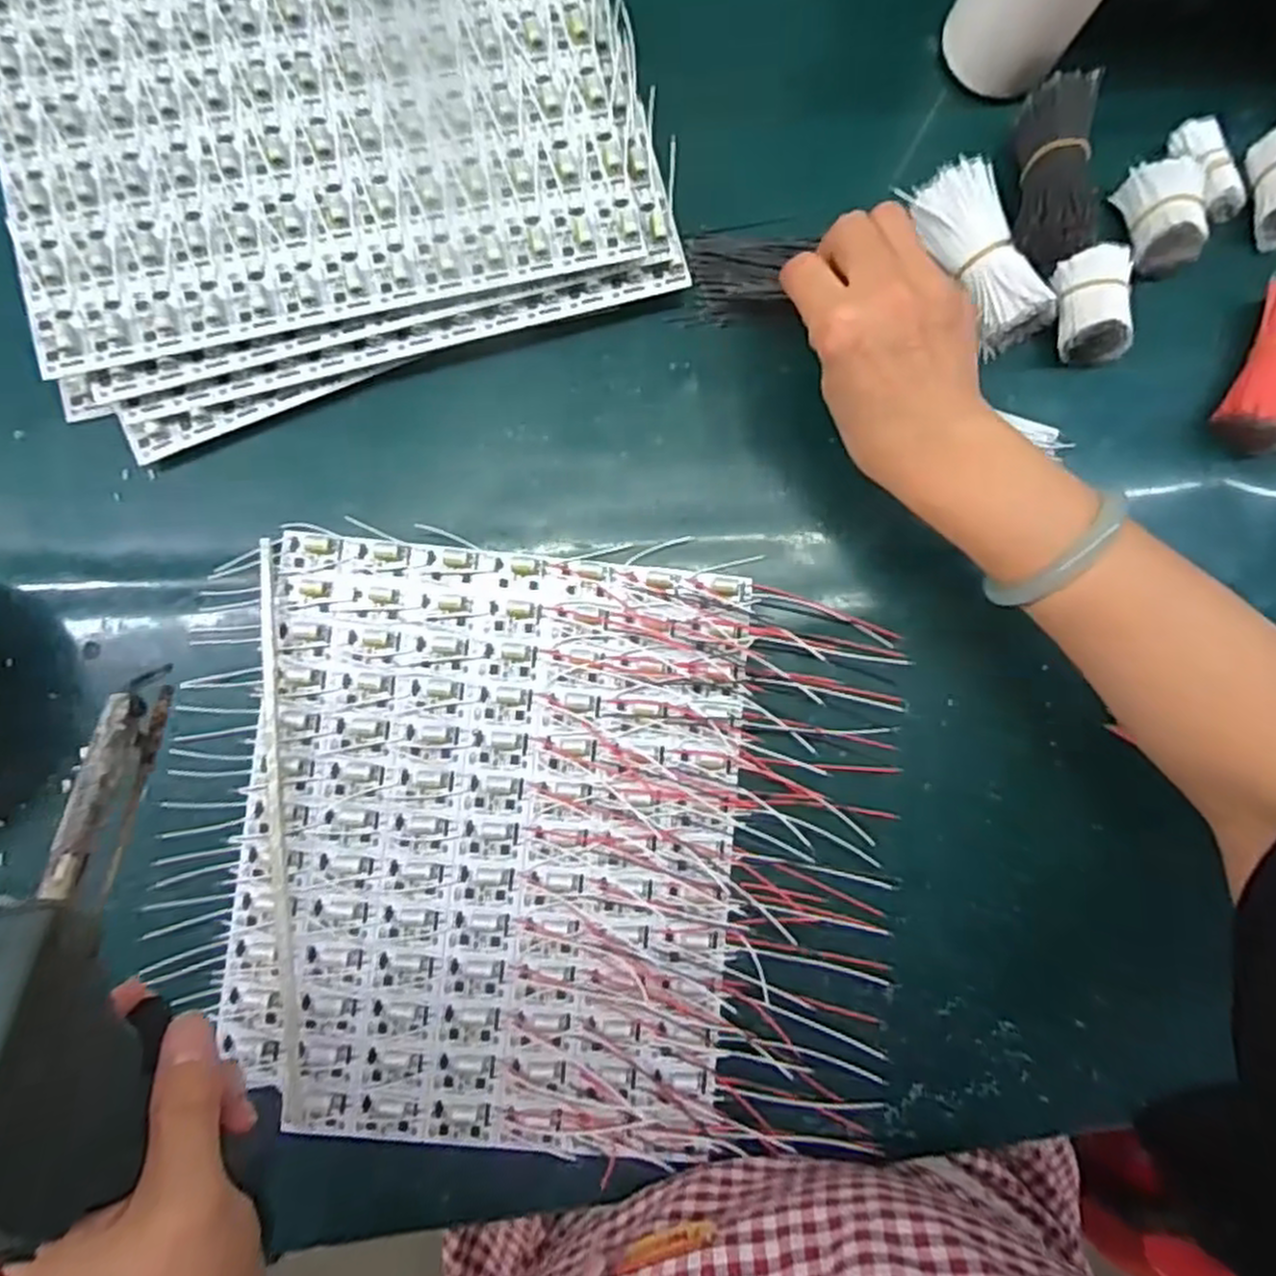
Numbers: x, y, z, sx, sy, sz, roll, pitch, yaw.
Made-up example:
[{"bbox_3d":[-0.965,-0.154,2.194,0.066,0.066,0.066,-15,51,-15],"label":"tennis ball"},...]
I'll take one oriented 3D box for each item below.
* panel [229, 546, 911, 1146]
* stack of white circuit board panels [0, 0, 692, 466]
[{"bbox_3d":[-0.030,0.105,0.383,0.323,0.014,0.284,5,87,-1],"label":"panel"},{"bbox_3d":[-0.165,-0.273,0.387,0.323,0.042,0.288,-17,88,-3],"label":"stack of white circuit board panels"}]

